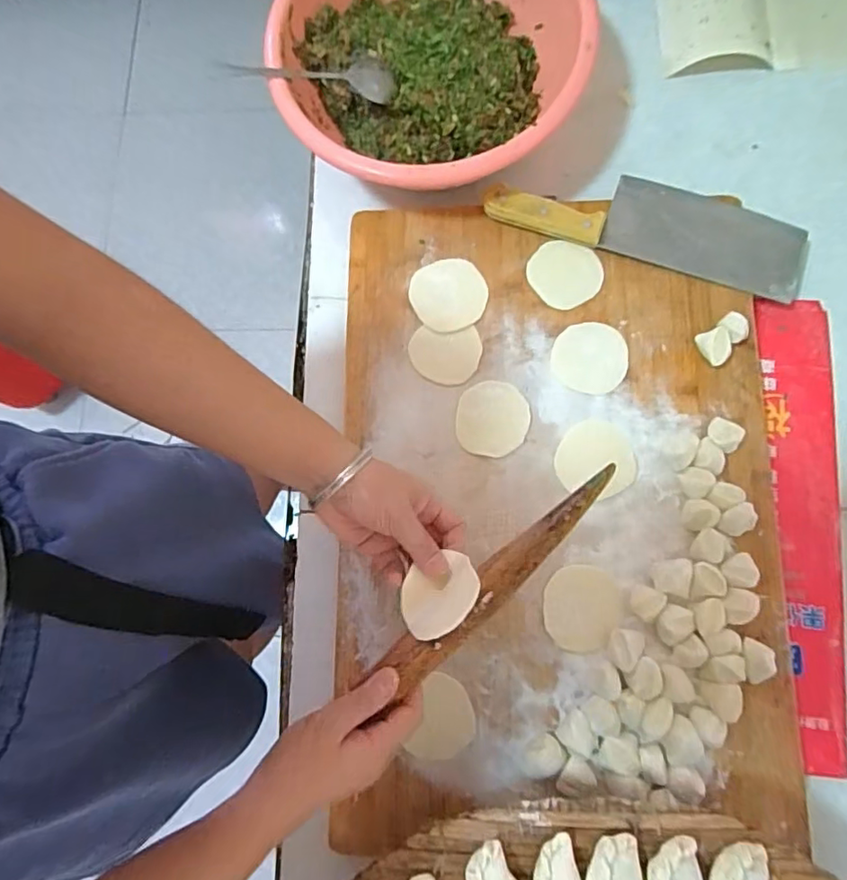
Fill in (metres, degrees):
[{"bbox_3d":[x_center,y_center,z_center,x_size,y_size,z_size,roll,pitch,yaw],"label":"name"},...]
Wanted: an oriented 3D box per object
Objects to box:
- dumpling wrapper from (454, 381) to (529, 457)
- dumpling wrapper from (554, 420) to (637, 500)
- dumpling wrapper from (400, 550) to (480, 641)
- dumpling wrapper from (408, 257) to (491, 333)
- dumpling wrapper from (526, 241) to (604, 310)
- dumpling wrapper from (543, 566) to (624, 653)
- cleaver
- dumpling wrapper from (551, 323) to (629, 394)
[{"bbox_3d":[0.062,-0.019,0.506,0.062,0.004,0.066,-1,79,6],"label":"dumpling wrapper"},{"bbox_3d":[0.149,0.018,0.491,0.068,0.004,0.064,-1,79,4],"label":"dumpling wrapper"},{"bbox_3d":[0.011,0.108,0.395,0.059,0.012,0.050,-34,42,3],"label":"dumpling wrapper"},{"bbox_3d":[0.024,-0.137,0.534,0.069,0.006,0.070,0,80,1],"label":"dumpling wrapper"},{"bbox_3d":[0.129,-0.154,0.521,0.059,0.006,0.063,-1,85,8],"label":"dumpling wrapper"},{"bbox_3d":[0.132,0.140,0.469,0.061,0.004,0.066,4,76,8],"label":"dumpling wrapper"},{"bbox_3d":[0.202,-0.199,0.519,0.276,0.026,0.078,19,81,5],"label":"cleaver"},{"bbox_3d":[0.149,-0.074,0.507,0.064,0.004,0.063,8,78,6],"label":"dumpling wrapper"}]

